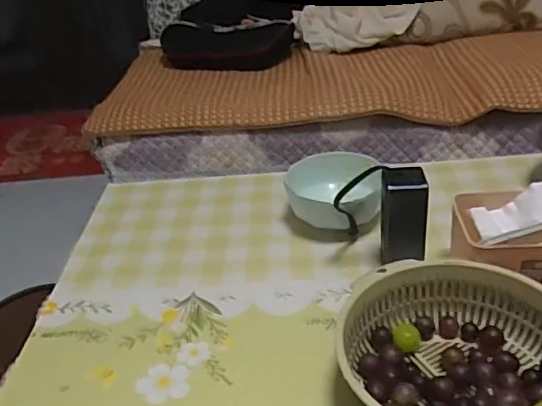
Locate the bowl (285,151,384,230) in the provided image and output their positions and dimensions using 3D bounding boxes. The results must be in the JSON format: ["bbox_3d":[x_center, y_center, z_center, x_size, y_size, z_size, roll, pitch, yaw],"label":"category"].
[{"bbox_3d":[0.091,-0.009,0.809,0.131,0.083,0.121,-4,32,3],"label":"bowl"}]

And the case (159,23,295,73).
[{"bbox_3d":[-0.133,-0.447,1.635,0.372,0.099,0.149,4,33,16],"label":"case"}]

